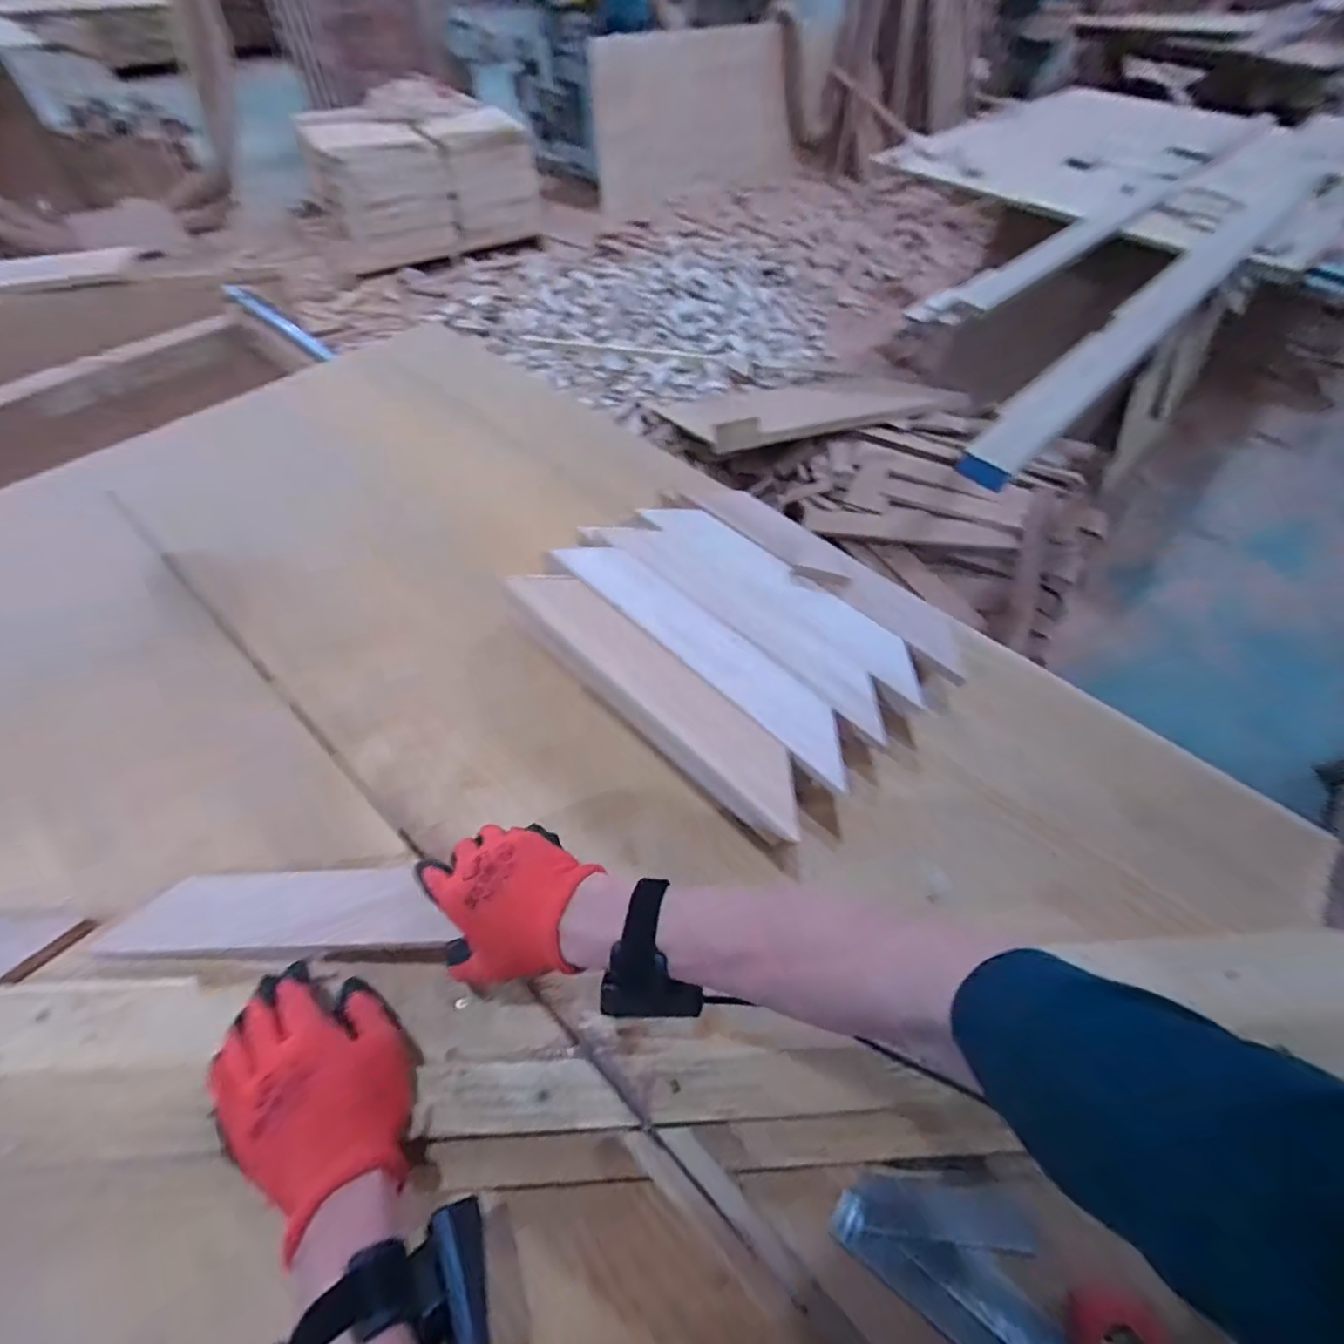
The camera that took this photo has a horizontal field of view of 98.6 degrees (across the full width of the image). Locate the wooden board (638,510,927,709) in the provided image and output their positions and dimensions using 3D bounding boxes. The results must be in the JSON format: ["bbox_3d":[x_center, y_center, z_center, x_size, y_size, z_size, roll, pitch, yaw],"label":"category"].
[{"bbox_3d":[0.121,-0.094,0.631,0.362,0.028,0.063,41,67,19],"label":"wooden board"}]

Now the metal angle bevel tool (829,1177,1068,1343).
[{"bbox_3d":[0.192,0.388,0.384,0.149,0.020,0.082,33,64,16],"label":"metal angle bevel tool"}]

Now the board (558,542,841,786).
[{"bbox_3d":[0.031,-0.031,0.562,0.068,0.031,0.351,-40,69,-22],"label":"board"}]

